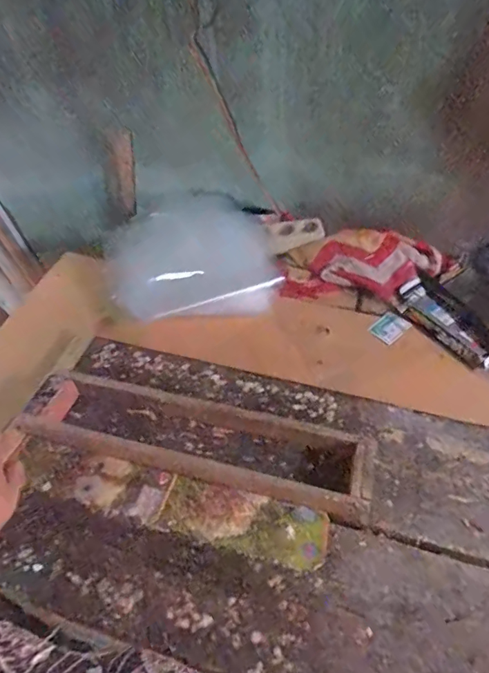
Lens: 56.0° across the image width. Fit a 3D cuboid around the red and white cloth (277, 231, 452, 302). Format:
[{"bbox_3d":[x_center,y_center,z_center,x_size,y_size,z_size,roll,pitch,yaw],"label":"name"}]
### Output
[{"bbox_3d":[0.213,-0.133,0.818,0.308,0.044,0.152,-3,50,0],"label":"red and white cloth"}]

